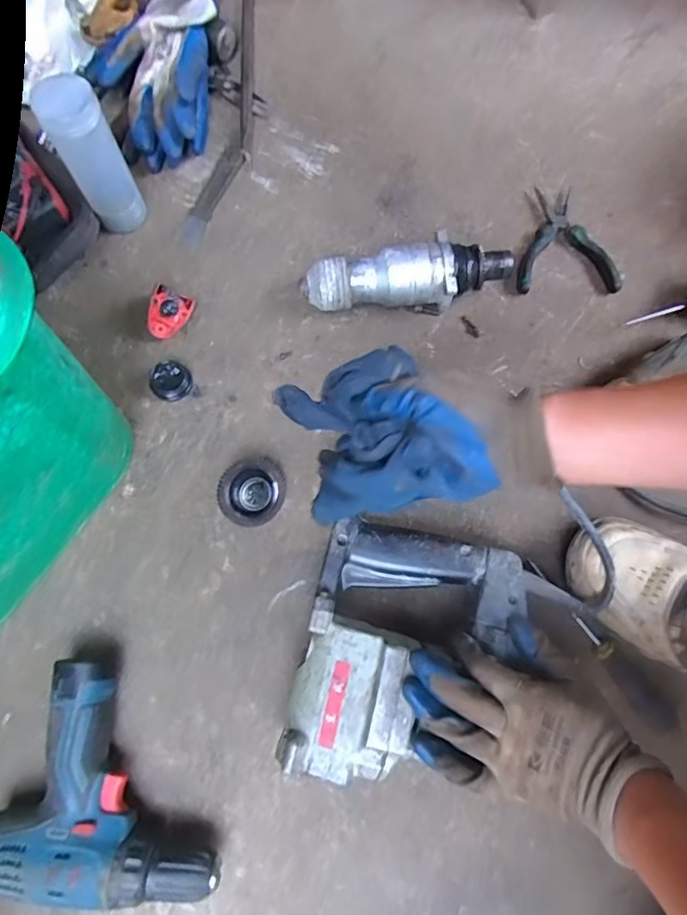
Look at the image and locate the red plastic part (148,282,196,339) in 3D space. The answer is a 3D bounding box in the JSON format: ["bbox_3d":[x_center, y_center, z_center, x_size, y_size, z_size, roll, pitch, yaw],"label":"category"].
[{"bbox_3d":[-0.187,-0.154,0.582,0.035,0.034,0.049,21,75,6],"label":"red plastic part"}]

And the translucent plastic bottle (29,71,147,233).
[{"bbox_3d":[-0.255,-0.306,0.560,0.056,0.153,0.052,-27,76,-7],"label":"translucent plastic bottle"}]

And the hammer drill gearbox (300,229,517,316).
[{"bbox_3d":[0.069,-0.195,0.586,0.219,0.061,0.068,-1,74,0],"label":"hammer drill gearbox"}]

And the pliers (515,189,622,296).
[{"bbox_3d":[0.251,-0.253,0.623,0.113,0.018,0.134,-1,74,0],"label":"pliers"}]

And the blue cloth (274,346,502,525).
[{"bbox_3d":[0.024,-0.018,0.390,0.122,0.073,0.111,-12,75,-3],"label":"blue cloth"}]

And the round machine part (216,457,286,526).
[{"bbox_3d":[-0.088,0.032,0.528,0.066,0.038,0.064,-23,76,-6],"label":"round machine part"}]

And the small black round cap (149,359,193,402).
[{"bbox_3d":[-0.180,-0.081,0.566,0.036,0.018,0.042,30,77,8],"label":"small black round cap"}]

